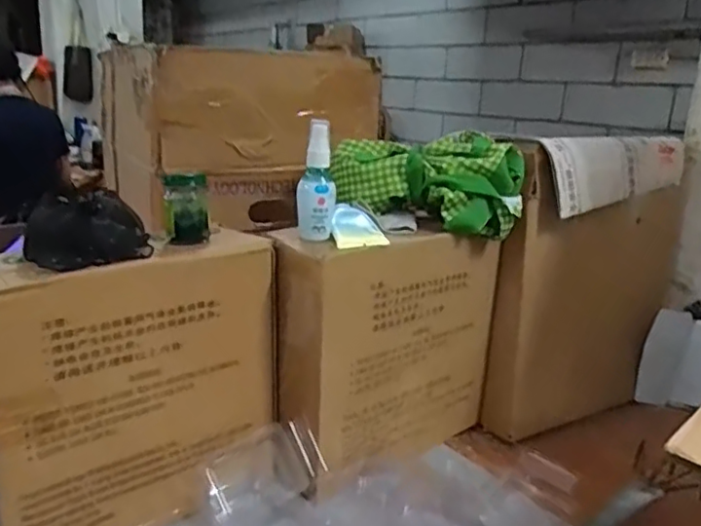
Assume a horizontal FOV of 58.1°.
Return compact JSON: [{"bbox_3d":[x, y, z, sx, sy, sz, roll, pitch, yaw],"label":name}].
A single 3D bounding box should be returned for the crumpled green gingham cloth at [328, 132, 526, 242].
[{"bbox_3d":[0.088,-0.095,0.737,0.218,0.093,0.099,5,16,8],"label":"crumpled green gingham cloth"}]

